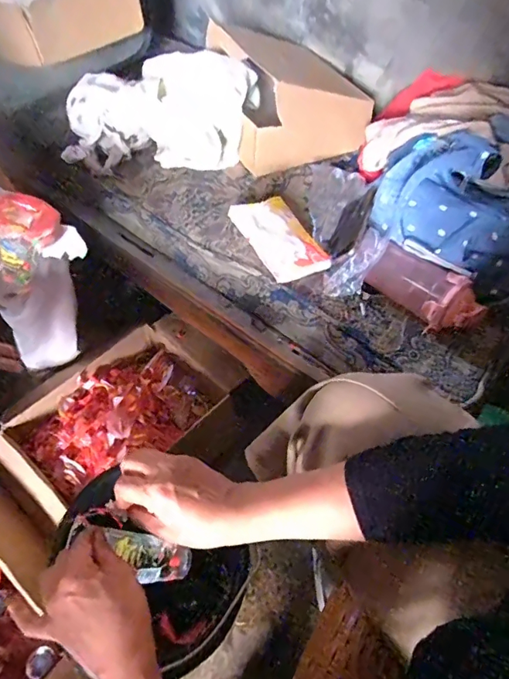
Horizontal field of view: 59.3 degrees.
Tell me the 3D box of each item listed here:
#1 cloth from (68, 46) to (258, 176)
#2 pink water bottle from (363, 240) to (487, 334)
[{"bbox_3d":[-0.173,-0.458,0.859,0.352,0.139,0.254,2,56,0],"label":"cloth"},{"bbox_3d":[0.256,-0.077,0.679,0.068,0.067,0.171,-35,64,-22],"label":"pink water bottle"}]

